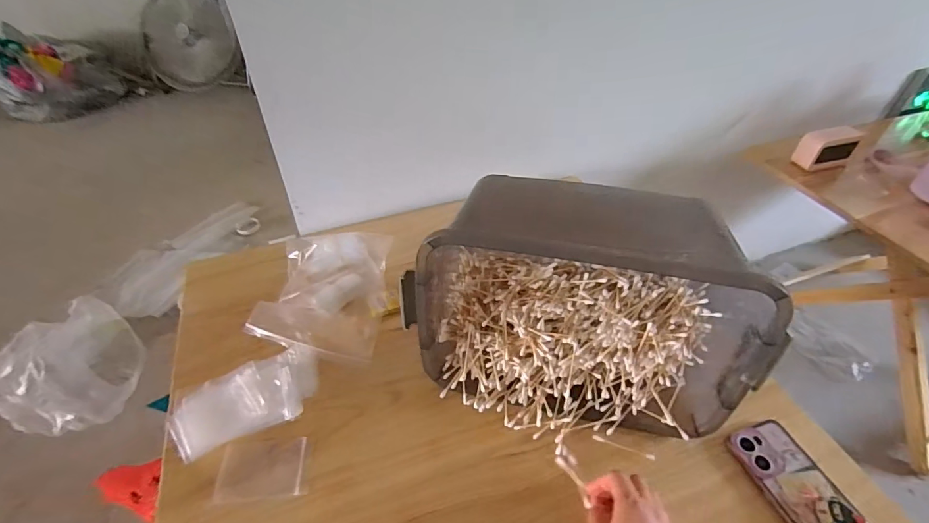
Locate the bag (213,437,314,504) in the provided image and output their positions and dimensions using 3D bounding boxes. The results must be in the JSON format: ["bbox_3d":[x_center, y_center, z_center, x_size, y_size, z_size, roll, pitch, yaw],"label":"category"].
[{"bbox_3d":[-0.234,0.243,0.520,0.102,0.007,0.065,-2,54,-7],"label":"bag"}]

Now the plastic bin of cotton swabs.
[{"bbox_3d":[0.145,0.057,0.547,0.393,0.239,0.236,13,45,13],"label":"plastic bin of cotton swabs"}]

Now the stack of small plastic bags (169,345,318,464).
[{"bbox_3d":[-0.276,0.172,0.565,0.178,0.022,0.100,-23,48,-23],"label":"stack of small plastic bags"}]

